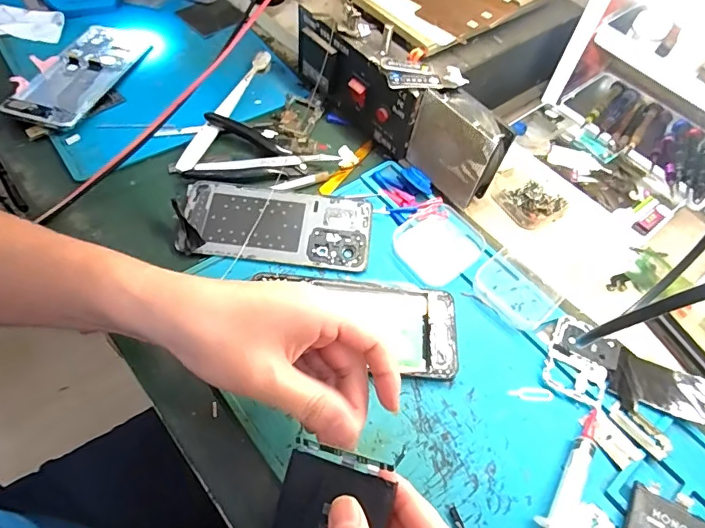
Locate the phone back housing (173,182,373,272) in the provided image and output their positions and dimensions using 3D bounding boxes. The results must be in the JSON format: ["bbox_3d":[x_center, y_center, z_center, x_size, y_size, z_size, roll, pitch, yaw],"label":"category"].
[{"bbox_3d":[-0.066,-0.033,0.404,0.163,0.009,0.073,6,57,0],"label":"phone back housing"}]

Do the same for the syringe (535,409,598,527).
[{"bbox_3d":[0.143,0.140,0.307,0.018,0.010,0.104,30,60,14],"label":"syringe"}]

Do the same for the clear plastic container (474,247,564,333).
[{"bbox_3d":[0.137,0.019,0.384,0.056,0.014,0.062,-37,67,-24],"label":"clear plastic container"}]

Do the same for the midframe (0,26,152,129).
[{"bbox_3d":[-0.279,-0.200,0.492,0.075,0.013,0.173,16,53,5],"label":"midframe"}]

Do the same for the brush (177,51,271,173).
[{"bbox_3d":[-0.129,-0.160,0.476,0.018,0.017,0.180,19,58,8],"label":"brush"}]

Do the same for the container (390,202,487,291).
[{"bbox_3d":[0.076,-0.019,0.406,0.072,0.016,0.064,-31,65,-22],"label":"container"}]

